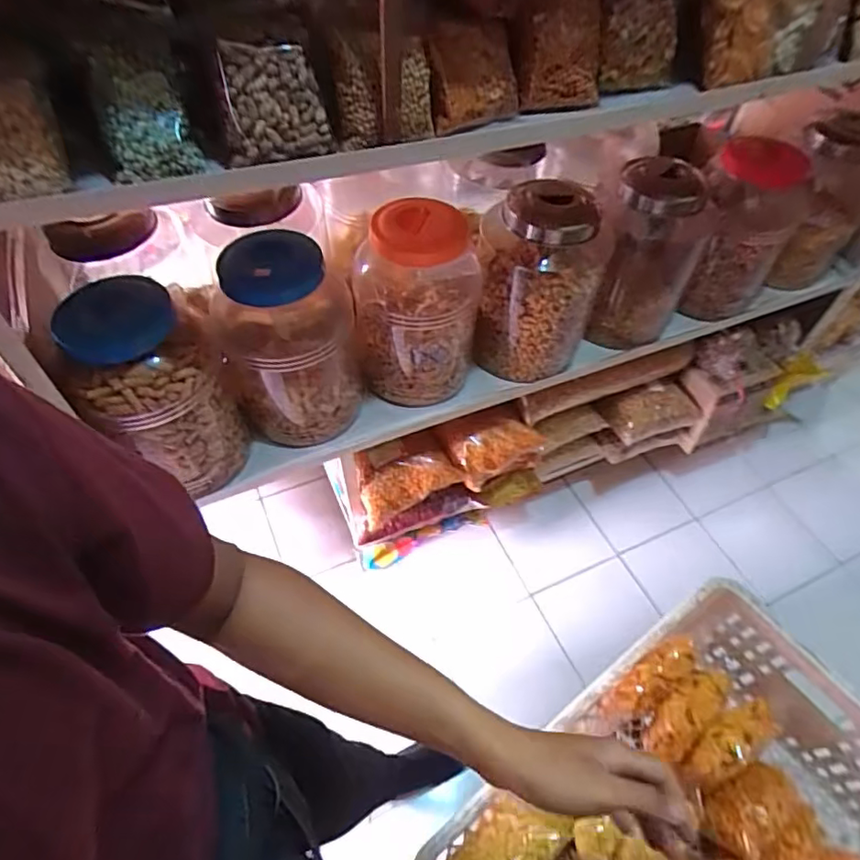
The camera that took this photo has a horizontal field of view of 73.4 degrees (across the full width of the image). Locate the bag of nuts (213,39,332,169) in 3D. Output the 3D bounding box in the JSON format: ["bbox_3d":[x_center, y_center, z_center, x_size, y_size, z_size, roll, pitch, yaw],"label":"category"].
[{"bbox_3d":[-0.167,-0.353,0.628,0.107,0.102,0.052,-8,53,-9],"label":"bag of nuts"}]

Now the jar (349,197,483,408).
[{"bbox_3d":[-0.028,-0.246,1.112,0.227,0.374,0.188,3,52,-1],"label":"jar"}]

